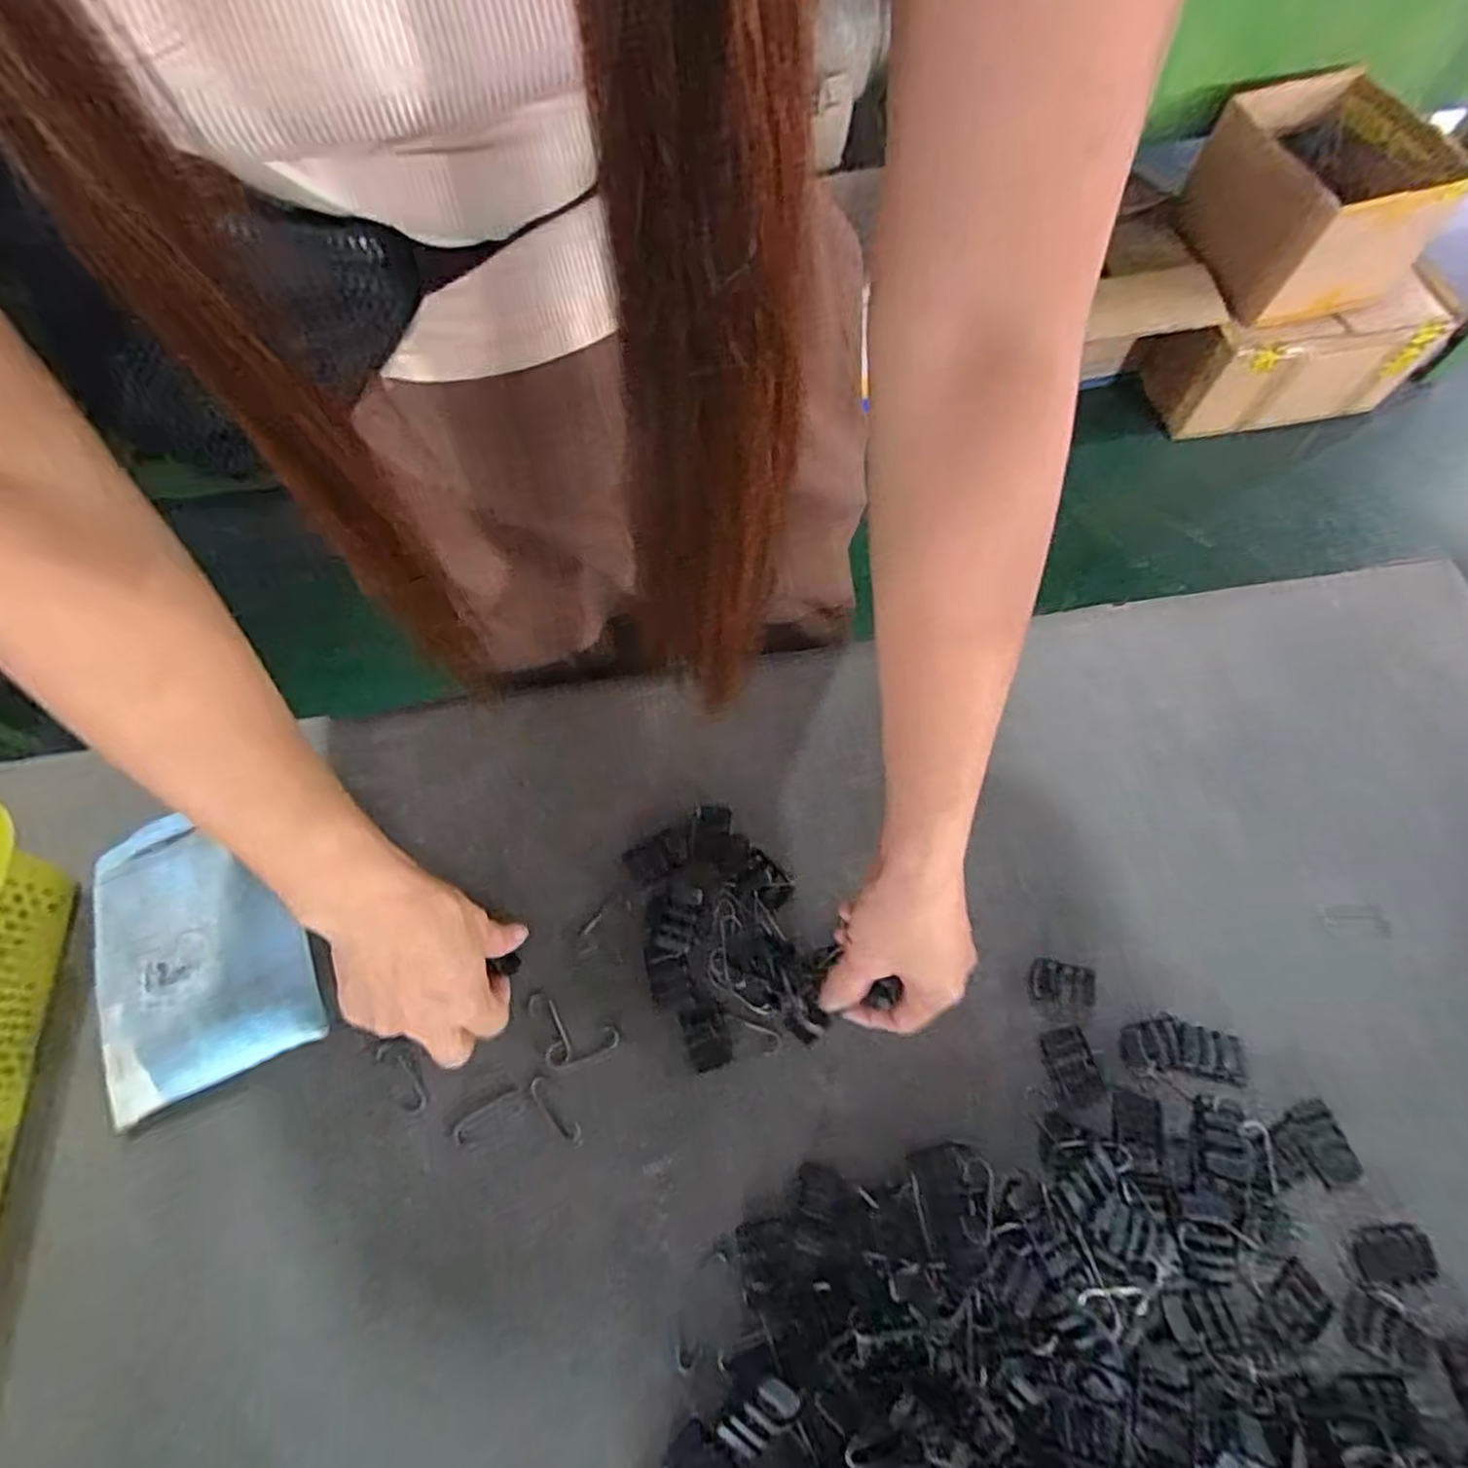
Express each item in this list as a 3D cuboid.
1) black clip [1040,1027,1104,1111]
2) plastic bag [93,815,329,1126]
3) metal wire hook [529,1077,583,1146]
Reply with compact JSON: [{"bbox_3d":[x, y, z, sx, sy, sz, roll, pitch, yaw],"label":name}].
[{"bbox_3d":[0.194,0.192,0.414,0.027,0.006,0.040,-11,69,-6],"label":"black clip"},{"bbox_3d":[-0.309,0.122,0.417,0.111,0.030,0.153,-20,71,-9],"label":"plastic bag"},{"bbox_3d":[-0.100,0.211,0.400,0.011,0.004,0.043,-43,76,-16],"label":"metal wire hook"}]

